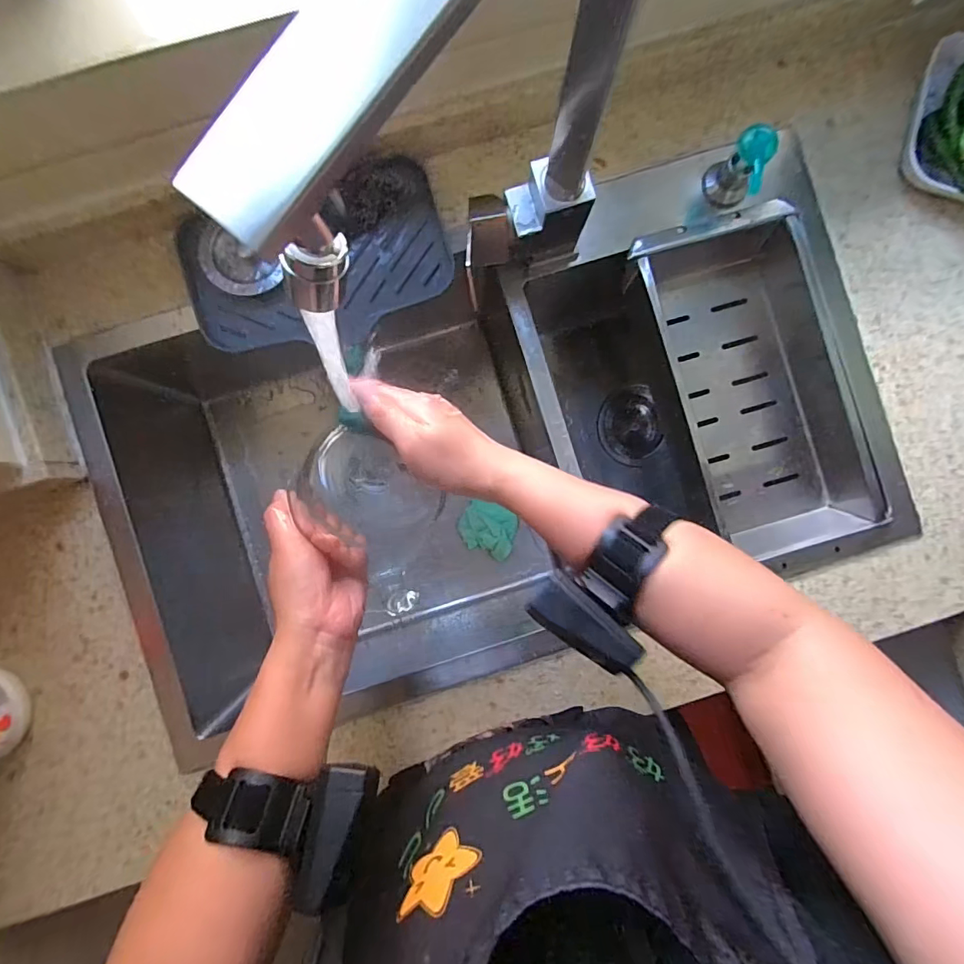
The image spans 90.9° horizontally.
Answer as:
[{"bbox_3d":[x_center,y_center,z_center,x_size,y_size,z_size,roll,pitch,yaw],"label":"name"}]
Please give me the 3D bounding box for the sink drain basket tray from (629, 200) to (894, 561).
[{"bbox_3d":[0.276,-0.094,0.497,0.173,0.074,0.345,-16,89,-2],"label":"sink drain basket tray"}]

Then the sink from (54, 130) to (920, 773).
[{"bbox_3d":[0.019,-0.034,0.559,0.760,0.210,0.442,-17,89,-2],"label":"sink"}]

